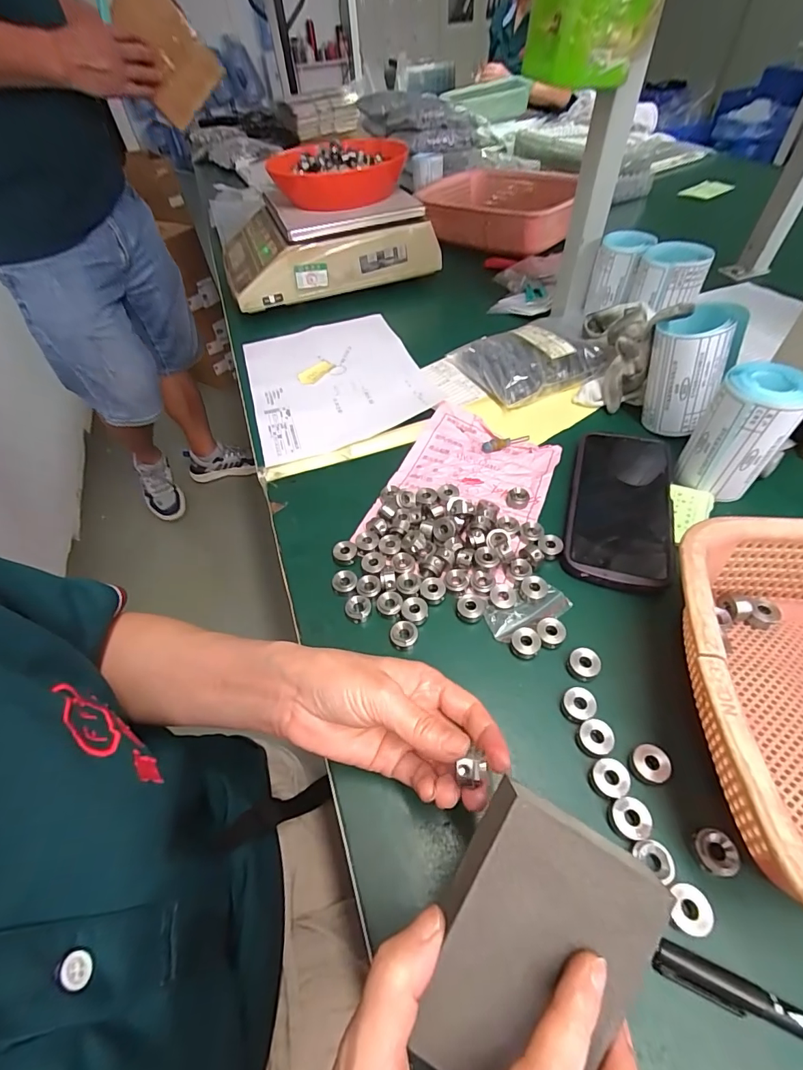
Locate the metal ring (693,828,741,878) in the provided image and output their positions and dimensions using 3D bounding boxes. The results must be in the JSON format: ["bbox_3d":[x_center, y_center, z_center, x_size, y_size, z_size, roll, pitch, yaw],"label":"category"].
[{"bbox_3d":[0.164,0.165,0.225,0.017,0.010,0.019,4,51,9],"label":"metal ring"}]

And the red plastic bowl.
[{"bbox_3d":[-0.085,-0.546,0.652,0.178,0.055,0.189,0,52,5],"label":"red plastic bowl"}]

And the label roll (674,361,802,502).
[{"bbox_3d":[0.276,-0.082,0.352,0.056,0.096,0.057,-3,50,3],"label":"label roll"}]

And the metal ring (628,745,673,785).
[{"bbox_3d":[0.144,0.131,0.248,0.017,0.009,0.020,-28,54,-17],"label":"metal ring"}]

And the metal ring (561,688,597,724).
[{"bbox_3d":[0.112,0.108,0.275,0.019,0.013,0.019,-3,50,3],"label":"metal ring"}]

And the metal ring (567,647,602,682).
[{"bbox_3d":[0.122,0.087,0.291,0.019,0.012,0.018,-3,50,3],"label":"metal ring"}]

